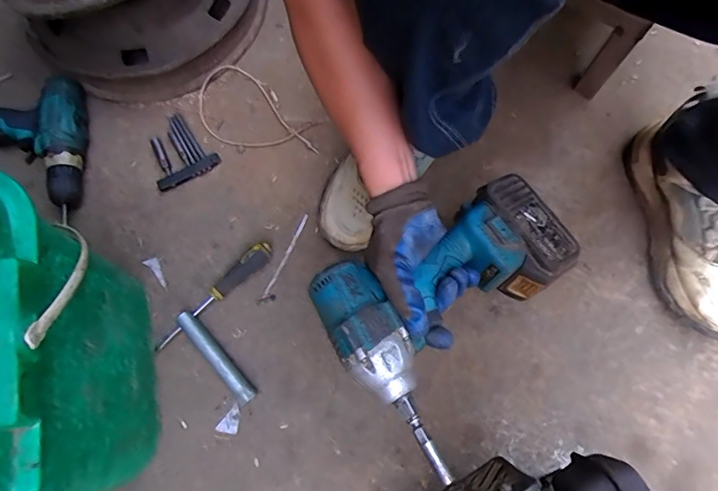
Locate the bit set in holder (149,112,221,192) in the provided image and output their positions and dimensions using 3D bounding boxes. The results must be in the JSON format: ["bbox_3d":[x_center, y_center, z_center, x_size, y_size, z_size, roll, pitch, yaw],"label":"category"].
[{"bbox_3d":[-0.259,-0.141,0.658,0.088,0.010,0.108,-24,77,-5],"label":"bit set in holder"}]

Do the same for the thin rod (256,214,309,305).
[{"bbox_3d":[-0.098,0.019,0.613,0.018,0.004,0.135,23,78,7],"label":"thin rod"}]

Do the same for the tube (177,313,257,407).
[{"bbox_3d":[-0.179,0.140,0.573,0.023,0.025,0.137,-42,79,-9],"label":"tube"}]

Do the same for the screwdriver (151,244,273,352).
[{"bbox_3d":[-0.191,0.062,0.590,0.189,0.025,0.026,-40,79,-8],"label":"screwdriver"}]

